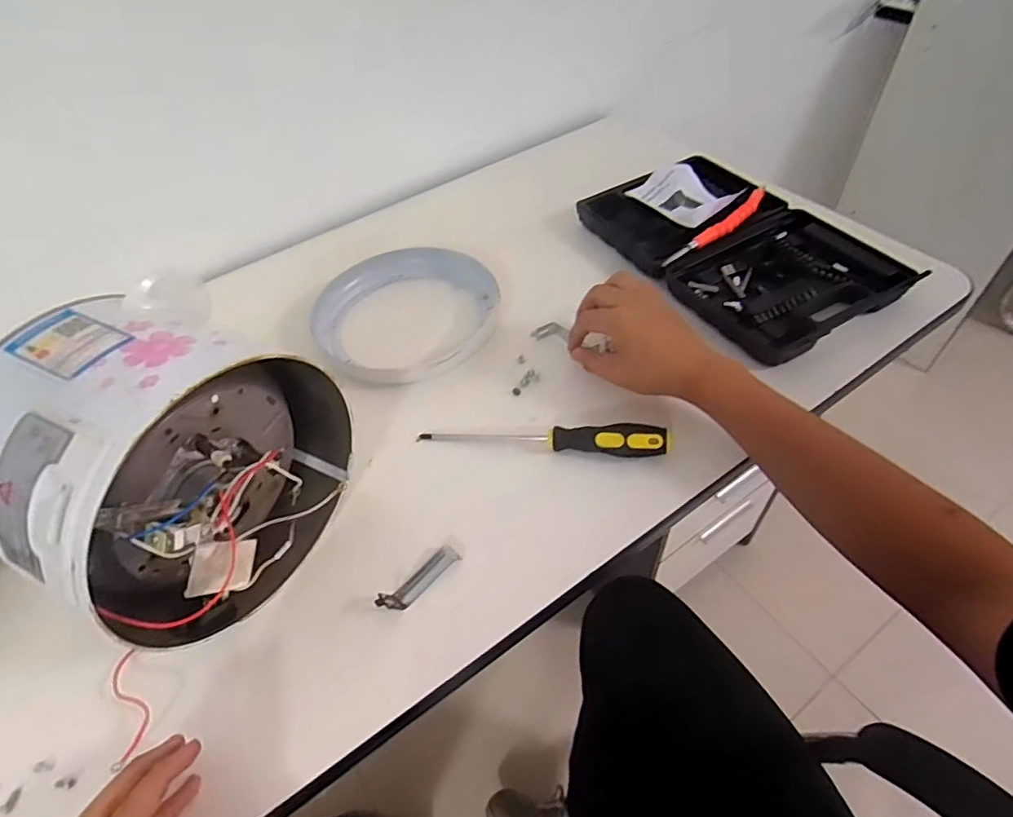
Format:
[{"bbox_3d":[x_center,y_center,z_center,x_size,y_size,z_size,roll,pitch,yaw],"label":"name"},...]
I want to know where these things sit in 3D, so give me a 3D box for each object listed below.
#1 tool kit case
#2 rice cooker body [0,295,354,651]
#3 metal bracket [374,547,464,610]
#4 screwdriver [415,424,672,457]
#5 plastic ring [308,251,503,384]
[{"bbox_3d":[0.264,-0.190,0.667,0.198,0.049,0.335,-28,57,-18],"label":"tool kit case"},{"bbox_3d":[-0.240,0.046,0.410,0.161,0.206,0.200,14,53,15],"label":"rice cooker body"},{"bbox_3d":[-0.070,0.134,0.452,0.071,0.019,0.019,-37,60,-23],"label":"metal bracket"},{"bbox_3d":[0.032,0.022,0.519,0.225,0.033,0.028,3,50,8],"label":"screwdriver"},{"bbox_3d":[-0.112,-0.113,0.646,0.206,0.025,0.189,-1,53,1],"label":"plastic ring"}]

